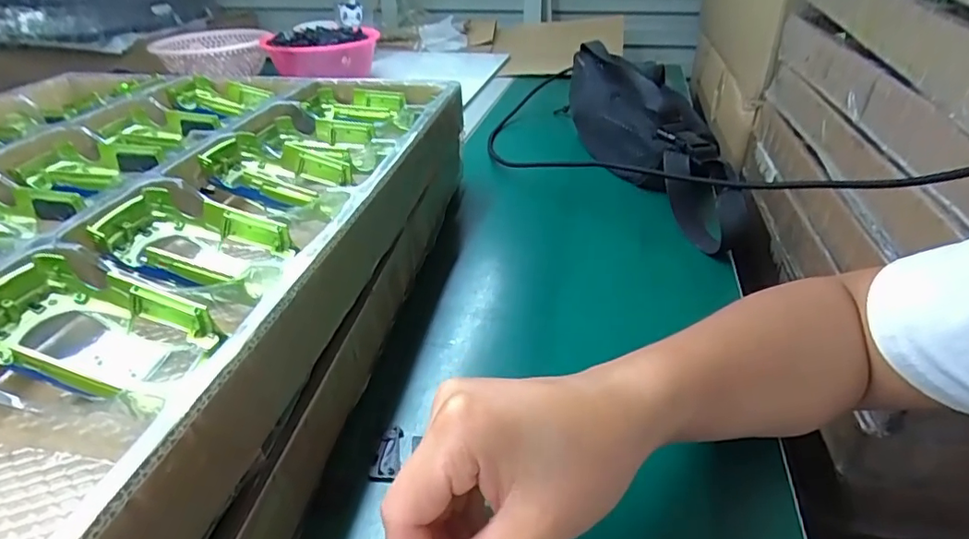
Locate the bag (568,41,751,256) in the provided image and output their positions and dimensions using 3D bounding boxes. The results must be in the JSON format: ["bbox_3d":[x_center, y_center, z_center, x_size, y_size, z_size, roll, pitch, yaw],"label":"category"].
[{"bbox_3d":[0.175,-0.153,0.575,0.118,0.095,0.351,-2,33,2],"label":"bag"}]

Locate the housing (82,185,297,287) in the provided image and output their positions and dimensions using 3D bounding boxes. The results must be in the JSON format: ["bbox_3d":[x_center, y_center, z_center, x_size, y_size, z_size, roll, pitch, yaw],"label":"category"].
[{"bbox_3d":[-0.170,-0.018,0.304,0.089,0.036,0.058,8,35,16],"label":"housing"}]

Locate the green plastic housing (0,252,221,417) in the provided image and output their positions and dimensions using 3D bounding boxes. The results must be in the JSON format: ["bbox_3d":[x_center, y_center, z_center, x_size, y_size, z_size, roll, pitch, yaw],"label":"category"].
[{"bbox_3d":[-0.185,0.025,0.245,0.094,0.040,0.053,6,35,14],"label":"green plastic housing"}]

